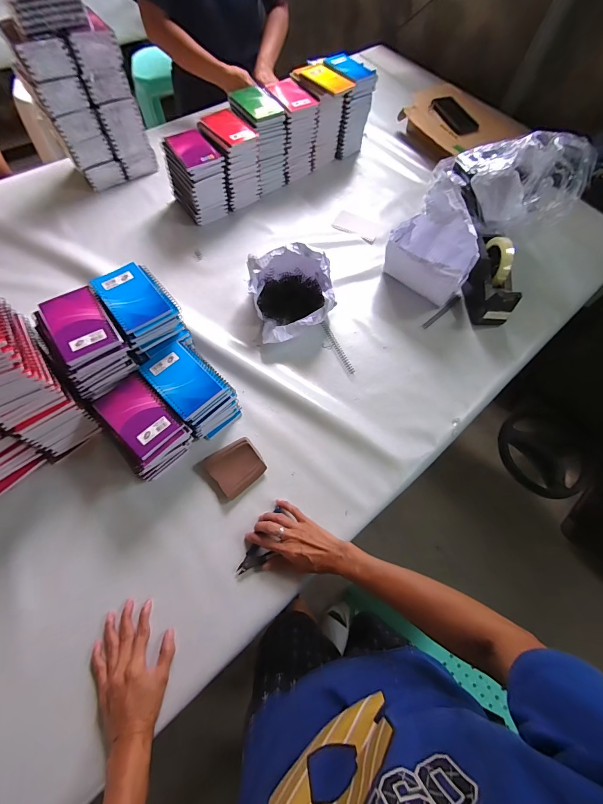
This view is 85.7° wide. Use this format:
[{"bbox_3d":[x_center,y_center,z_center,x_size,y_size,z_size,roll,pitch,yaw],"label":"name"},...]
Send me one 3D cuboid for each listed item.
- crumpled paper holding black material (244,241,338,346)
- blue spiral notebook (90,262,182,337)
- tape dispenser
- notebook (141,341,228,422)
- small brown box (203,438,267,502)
[{"bbox_3d":[-0.016,-0.240,0.701,0.184,0.128,0.188,-18,68,-11],"label":"crumpled paper holding black material"},{"bbox_3d":[-0.281,-0.180,0.549,0.092,0.015,0.136,-37,73,-18],"label":"blue spiral notebook"},{"bbox_3d":[0.440,-0.289,0.752,0.085,0.119,0.185,2,66,-3],"label":"tape dispenser"},{"bbox_3d":[-0.202,-0.040,0.554,0.088,0.017,0.128,-42,74,-19],"label":"notebook"},{"bbox_3d":[-0.116,0.115,0.591,0.091,0.020,0.085,-37,73,-18],"label":"small brown box"}]

